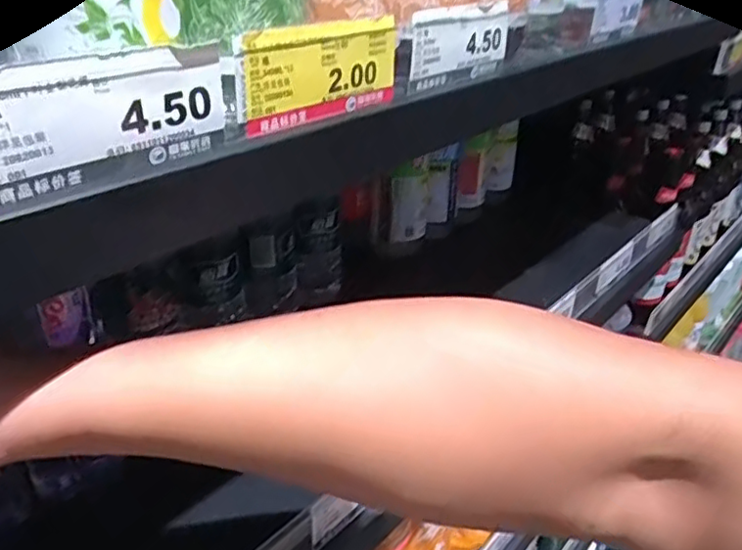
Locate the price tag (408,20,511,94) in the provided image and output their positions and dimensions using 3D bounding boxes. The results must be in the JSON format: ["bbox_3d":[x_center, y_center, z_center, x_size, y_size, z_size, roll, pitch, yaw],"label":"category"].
[{"bbox_3d":[0.051,-0.122,0.351,0.004,0.030,0.091,24,36,34],"label":"price tag"}]

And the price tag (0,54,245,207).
[{"bbox_3d":[-0.084,-0.050,0.213,0.004,0.034,0.093,24,36,35],"label":"price tag"}]

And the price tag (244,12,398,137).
[{"bbox_3d":[-0.020,-0.087,0.276,0.004,0.039,0.090,25,35,34],"label":"price tag"}]

